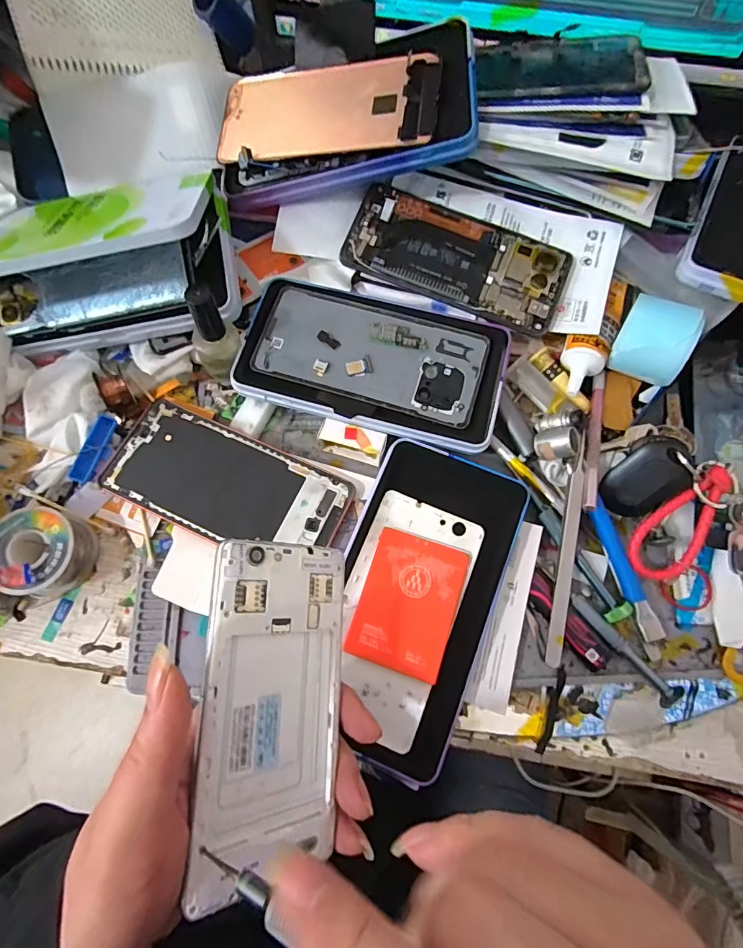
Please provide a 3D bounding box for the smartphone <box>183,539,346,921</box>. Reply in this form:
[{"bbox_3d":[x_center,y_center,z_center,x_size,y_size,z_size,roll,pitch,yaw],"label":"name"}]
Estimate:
[{"bbox_3d":[-0.042,0.103,0.203,0.071,0.004,0.137,12,74,-40],"label":"smartphone"}]

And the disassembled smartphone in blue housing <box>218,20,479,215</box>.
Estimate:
[{"bbox_3d":[-0.020,-0.252,0.318,0.181,0.017,0.099,1,85,15],"label":"disassembled smartphone in blue housing"}]

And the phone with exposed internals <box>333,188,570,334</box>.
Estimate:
[{"bbox_3d":[0.064,-0.163,0.331,0.162,0.008,0.074,21,82,3],"label":"phone with exposed internals"}]

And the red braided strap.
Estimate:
[{"bbox_3d":[0.203,0.030,0.292,0.037,0.009,0.086,31,90,4],"label":"red braided strap"}]

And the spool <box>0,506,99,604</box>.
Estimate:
[{"bbox_3d":[-0.213,0.052,0.284,0.048,0.034,0.056,9,71,1],"label":"spool"}]

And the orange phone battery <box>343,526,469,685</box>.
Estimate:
[{"bbox_3d":[0.023,0.080,0.276,0.058,0.010,0.079,19,72,5],"label":"orange phone battery"}]

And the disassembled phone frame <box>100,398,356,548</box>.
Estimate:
[{"bbox_3d":[-0.098,0.008,0.305,0.160,0.010,0.073,24,72,6],"label":"disassembled phone frame"}]

